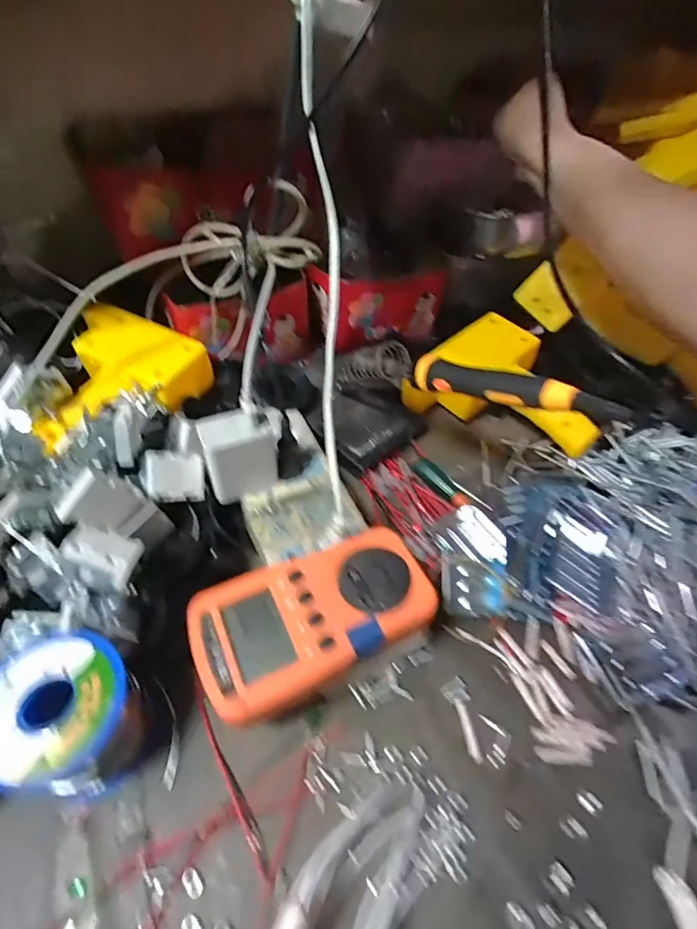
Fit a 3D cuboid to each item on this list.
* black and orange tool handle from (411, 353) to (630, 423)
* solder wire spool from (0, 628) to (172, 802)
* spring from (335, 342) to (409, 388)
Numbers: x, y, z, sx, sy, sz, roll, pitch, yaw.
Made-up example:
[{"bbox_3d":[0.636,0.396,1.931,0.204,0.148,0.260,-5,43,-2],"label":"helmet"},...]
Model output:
[{"bbox_3d":[0.096,-0.047,0.269,0.018,0.018,0.134,-33,37,-27],"label":"black and orange tool handle"},{"bbox_3d":[-0.139,0.131,0.233,0.065,0.061,0.066,2,50,-2],"label":"solder wire spool"},{"bbox_3d":[0.021,-0.078,0.360,0.072,0.026,0.021,0,39,43],"label":"spring"}]

